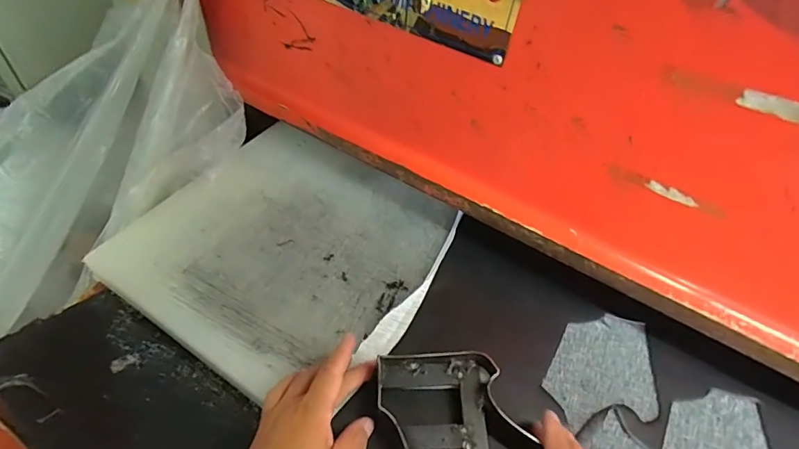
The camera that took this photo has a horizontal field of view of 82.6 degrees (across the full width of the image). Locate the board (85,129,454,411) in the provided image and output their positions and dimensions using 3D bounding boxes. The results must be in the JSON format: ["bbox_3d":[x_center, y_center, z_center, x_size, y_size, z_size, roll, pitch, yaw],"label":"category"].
[{"bbox_3d":[-0.123,0.015,0.511,0.287,0.023,0.299,29,54,18],"label":"board"}]

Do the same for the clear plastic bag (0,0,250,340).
[{"bbox_3d":[-0.435,-0.030,0.539,0.620,0.155,0.181,-40,60,2],"label":"clear plastic bag"}]

